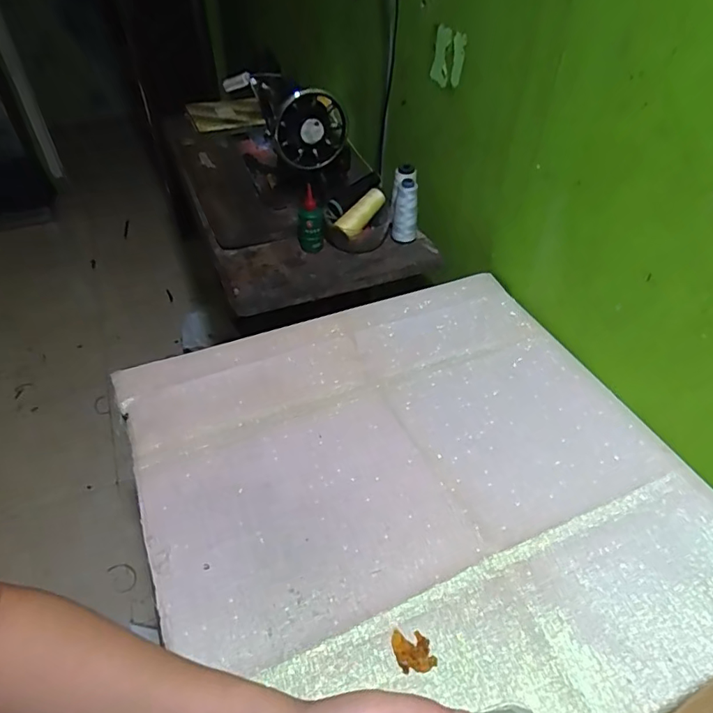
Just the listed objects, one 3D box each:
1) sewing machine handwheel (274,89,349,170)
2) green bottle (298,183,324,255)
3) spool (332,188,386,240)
[{"bbox_3d":[-0.080,-0.406,0.919,0.127,0.138,0.033,-12,58,-21],"label":"sewing machine handwheel"},{"bbox_3d":[-0.082,-0.245,0.915,0.047,0.114,0.041,-7,44,-6],"label":"green bottle"},{"bbox_3d":[0.011,-0.260,0.924,0.034,0.034,0.113,33,74,30],"label":"spool"}]

